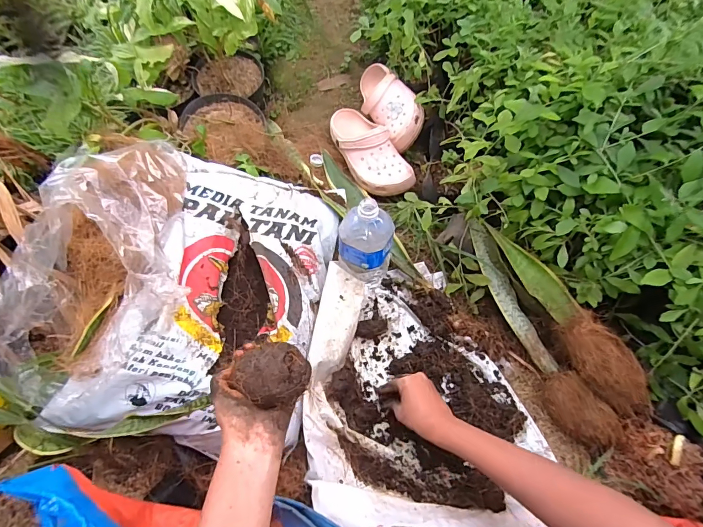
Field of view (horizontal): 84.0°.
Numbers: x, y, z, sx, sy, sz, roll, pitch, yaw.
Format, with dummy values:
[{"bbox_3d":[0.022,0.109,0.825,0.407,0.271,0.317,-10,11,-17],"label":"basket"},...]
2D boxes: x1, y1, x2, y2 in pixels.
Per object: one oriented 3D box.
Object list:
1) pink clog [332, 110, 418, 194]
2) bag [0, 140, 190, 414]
[{"bbox_3d":[0.034,-0.246,0.848,0.103,0.071,0.257,-21,65,-14],"label":"pink clog"},{"bbox_3d":[-0.349,-0.035,0.535,0.213,0.153,0.395,-9,62,-8],"label":"bag"}]

